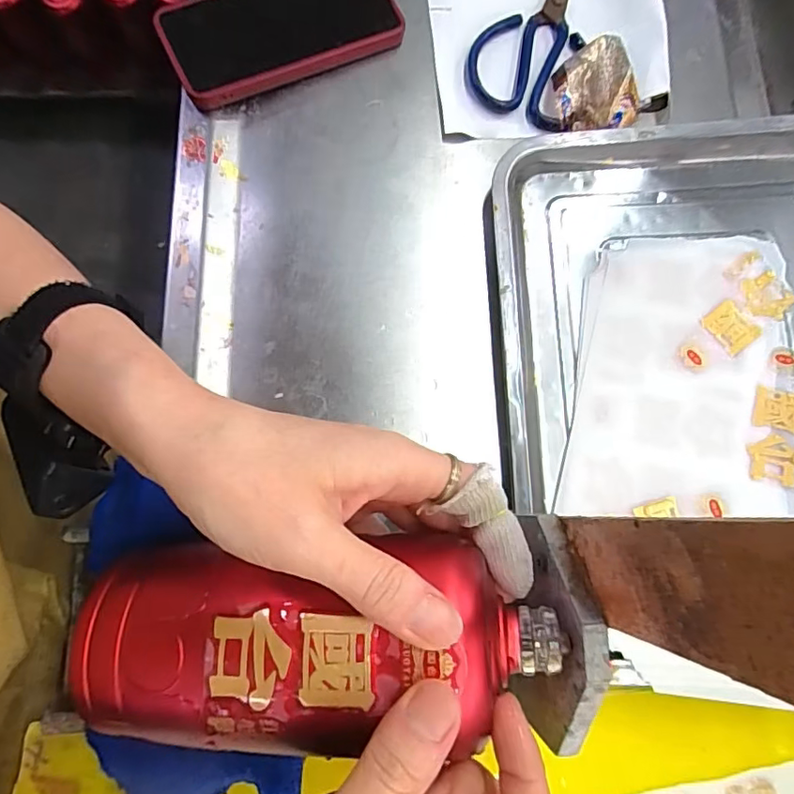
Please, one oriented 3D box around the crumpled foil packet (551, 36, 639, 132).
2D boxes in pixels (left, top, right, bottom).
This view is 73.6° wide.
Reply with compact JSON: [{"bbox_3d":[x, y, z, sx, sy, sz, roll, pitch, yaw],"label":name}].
[{"bbox_3d":[0.141,-0.223,0.381,0.051,0.010,0.064,-16,85,14],"label":"crumpled foil packet"}]

